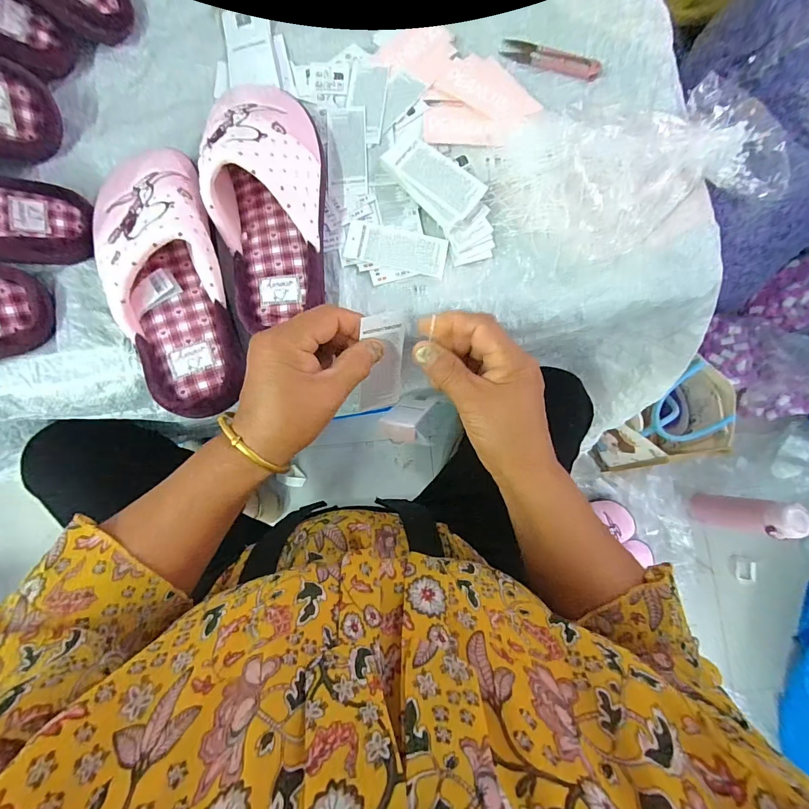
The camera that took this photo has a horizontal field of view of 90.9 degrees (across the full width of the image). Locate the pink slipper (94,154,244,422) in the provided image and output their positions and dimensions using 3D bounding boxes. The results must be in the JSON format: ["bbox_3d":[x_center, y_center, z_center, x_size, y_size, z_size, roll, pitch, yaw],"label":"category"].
[{"bbox_3d":[-0.191,-0.103,0.332,0.094,0.077,0.226,-22,84,-6],"label":"pink slipper"}]

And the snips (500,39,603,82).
[{"bbox_3d":[0.154,-0.363,0.418,0.103,0.011,0.026,20,82,-1],"label":"snips"}]

